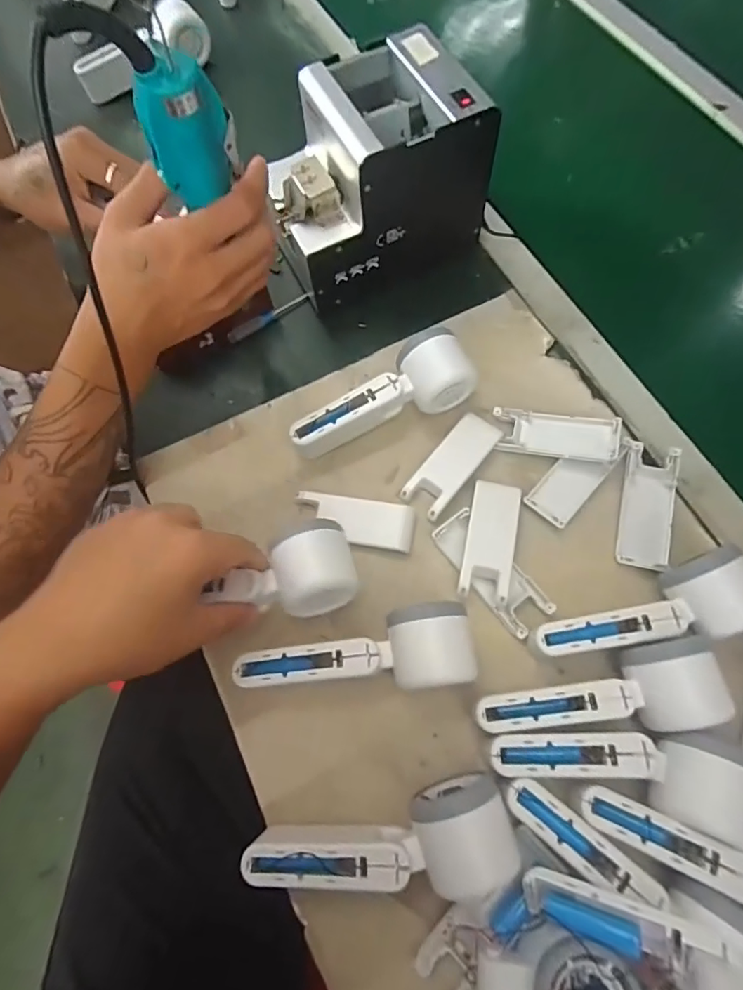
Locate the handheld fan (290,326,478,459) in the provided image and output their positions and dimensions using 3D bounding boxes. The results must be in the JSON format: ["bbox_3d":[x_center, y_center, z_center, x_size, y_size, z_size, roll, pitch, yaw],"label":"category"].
[{"bbox_3d":[0.008,-0.080,0.436,0.159,0.052,0.062,-31,71,-9],"label":"handheld fan"}]

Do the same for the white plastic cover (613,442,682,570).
[{"bbox_3d":[0.226,0.010,0.412,0.039,0.018,0.102,12,70,7],"label":"white plastic cover"}]

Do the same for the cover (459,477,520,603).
[{"bbox_3d":[0.096,0.035,0.406,0.038,0.014,0.097,12,70,7],"label":"cover"}]

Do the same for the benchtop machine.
[{"bbox_3d":[-0.001,-0.292,0.469,0.176,0.145,0.129,-24,70,-7],"label":"benchtop machine"}]

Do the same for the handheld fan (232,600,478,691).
[{"bbox_3d":[-0.011,0.114,0.366,0.164,0.048,0.057,-5,69,0],"label":"handheld fan"}]

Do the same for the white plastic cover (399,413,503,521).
[{"bbox_3d":[0.069,-0.028,0.431,0.038,0.010,0.097,37,75,15],"label":"white plastic cover"}]

